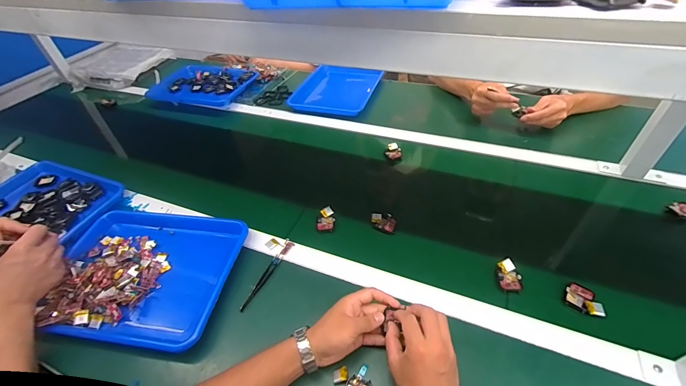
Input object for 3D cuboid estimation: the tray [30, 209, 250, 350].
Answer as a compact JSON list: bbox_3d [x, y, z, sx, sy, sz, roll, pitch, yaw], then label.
[{"bbox_3d":[-0.369,0.137,0.586,0.337,0.047,0.258,2,45,10],"label":"tray"}]

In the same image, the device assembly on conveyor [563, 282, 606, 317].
[{"bbox_3d":[0.384,0.168,0.503,0.051,0.014,0.044,26,53,30],"label":"device assembly on conveyor"}]

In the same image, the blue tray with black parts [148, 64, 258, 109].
[{"bbox_3d":[-0.470,-0.367,1.085,0.324,0.033,0.234,10,47,18],"label":"blue tray with black parts"}]

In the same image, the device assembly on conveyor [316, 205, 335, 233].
[{"bbox_3d":[-0.036,0.055,0.659,0.038,0.021,0.054,-8,44,-1],"label":"device assembly on conveyor"}]

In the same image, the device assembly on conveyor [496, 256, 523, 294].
[{"bbox_3d":[0.282,0.138,0.538,0.036,0.016,0.056,4,45,12],"label":"device assembly on conveyor"}]

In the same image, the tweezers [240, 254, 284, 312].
[{"bbox_3d":[-0.145,0.159,0.572,0.015,0.009,0.119,14,48,21],"label":"tweezers"}]

